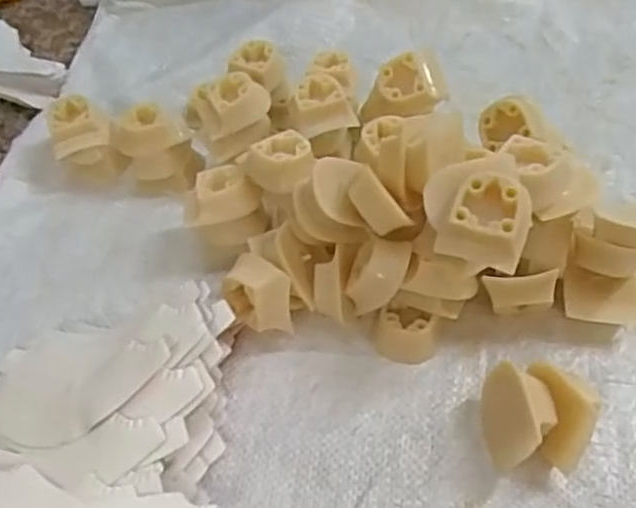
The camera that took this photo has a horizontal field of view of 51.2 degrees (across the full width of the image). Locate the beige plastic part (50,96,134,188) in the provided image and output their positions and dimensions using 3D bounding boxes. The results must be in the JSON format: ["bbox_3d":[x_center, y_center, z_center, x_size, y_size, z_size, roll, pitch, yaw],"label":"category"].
[{"bbox_3d":[-0.160,-0.078,0.455,0.039,0.045,0.040,-27,53,-16],"label":"beige plastic part"}]

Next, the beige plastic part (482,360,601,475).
[{"bbox_3d":[0.102,0.075,0.311,0.043,0.037,0.044,-5,50,2],"label":"beige plastic part"}]

